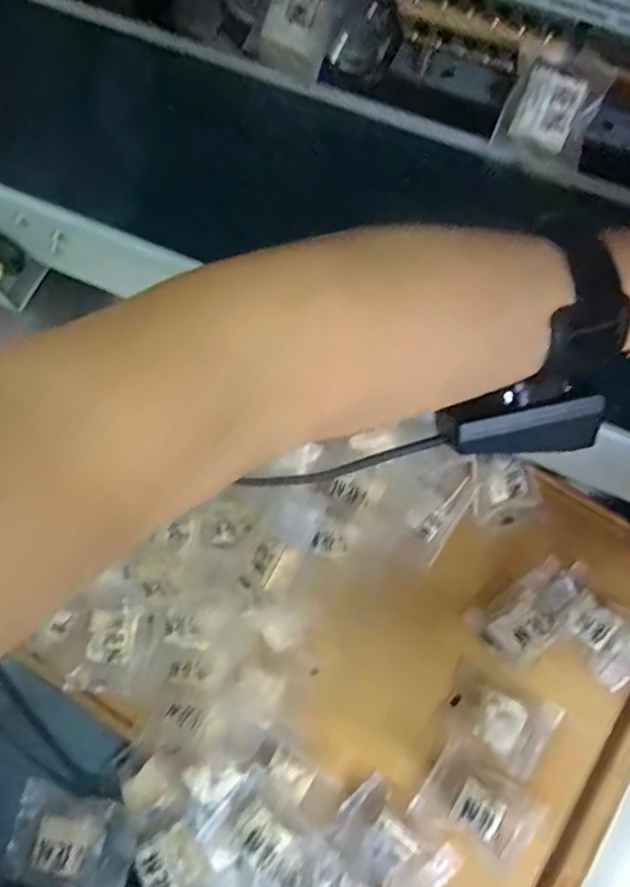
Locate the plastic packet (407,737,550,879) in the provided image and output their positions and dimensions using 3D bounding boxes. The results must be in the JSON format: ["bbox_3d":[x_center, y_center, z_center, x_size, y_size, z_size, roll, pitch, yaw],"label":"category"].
[{"bbox_3d":[0.110,0.237,0.376,0.079,0.014,0.055,34,79,8],"label":"plastic packet"}]

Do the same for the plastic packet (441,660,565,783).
[{"bbox_3d":[0.124,0.187,0.389,0.073,0.017,0.051,26,78,6],"label":"plastic packet"}]

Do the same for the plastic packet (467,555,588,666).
[{"bbox_3d":[0.154,0.112,0.405,0.084,0.026,0.042,-37,79,-8],"label":"plastic packet"}]

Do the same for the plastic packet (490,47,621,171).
[{"bbox_3d":[0.131,-0.187,0.326,0.051,0.016,0.060,21,119,5],"label":"plastic packet"}]

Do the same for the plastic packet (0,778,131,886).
[{"bbox_3d":[-0.146,0.238,0.347,0.074,0.011,0.047,13,76,3],"label":"plastic packet"}]

